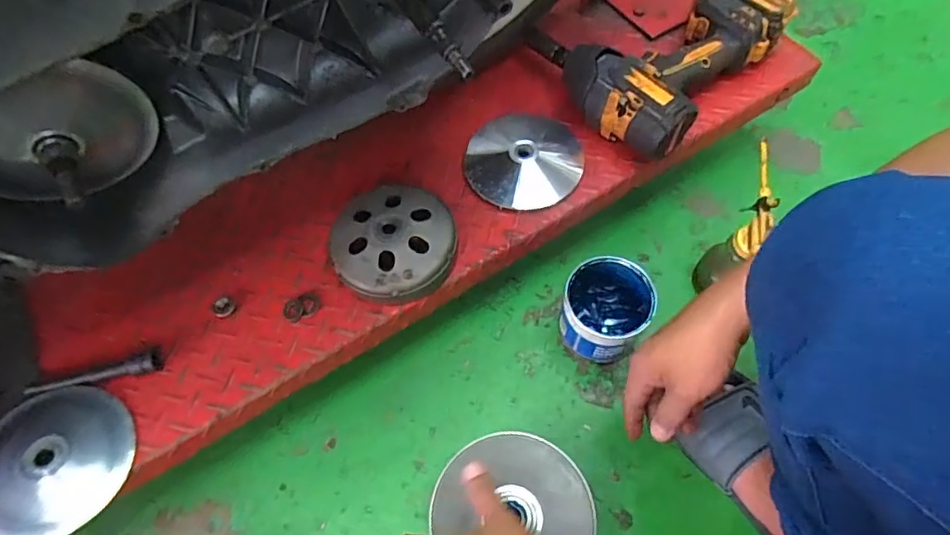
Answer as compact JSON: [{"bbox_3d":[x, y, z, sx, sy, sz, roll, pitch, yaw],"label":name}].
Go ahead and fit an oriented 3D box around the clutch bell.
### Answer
[{"bbox_3d":[-0.086,-0.027,0.567,0.128,0.047,0.130,-1,63,2],"label":"clutch bell"}]

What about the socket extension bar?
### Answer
[{"bbox_3d":[-0.371,0.110,0.525,0.122,0.020,0.019,-16,63,-6],"label":"socket extension bar"}]

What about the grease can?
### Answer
[{"bbox_3d":[0.158,0.053,0.652,0.097,0.093,0.106,-1,63,2],"label":"grease can"}]

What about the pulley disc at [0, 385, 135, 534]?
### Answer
[{"bbox_3d":[-0.387,0.177,0.484,0.121,0.026,0.130,-1,63,2],"label":"pulley disc"}]

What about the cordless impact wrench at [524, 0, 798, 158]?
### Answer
[{"bbox_3d":[0.227,-0.274,0.646,0.268,0.068,0.226,-34,67,-13],"label":"cordless impact wrench"}]

